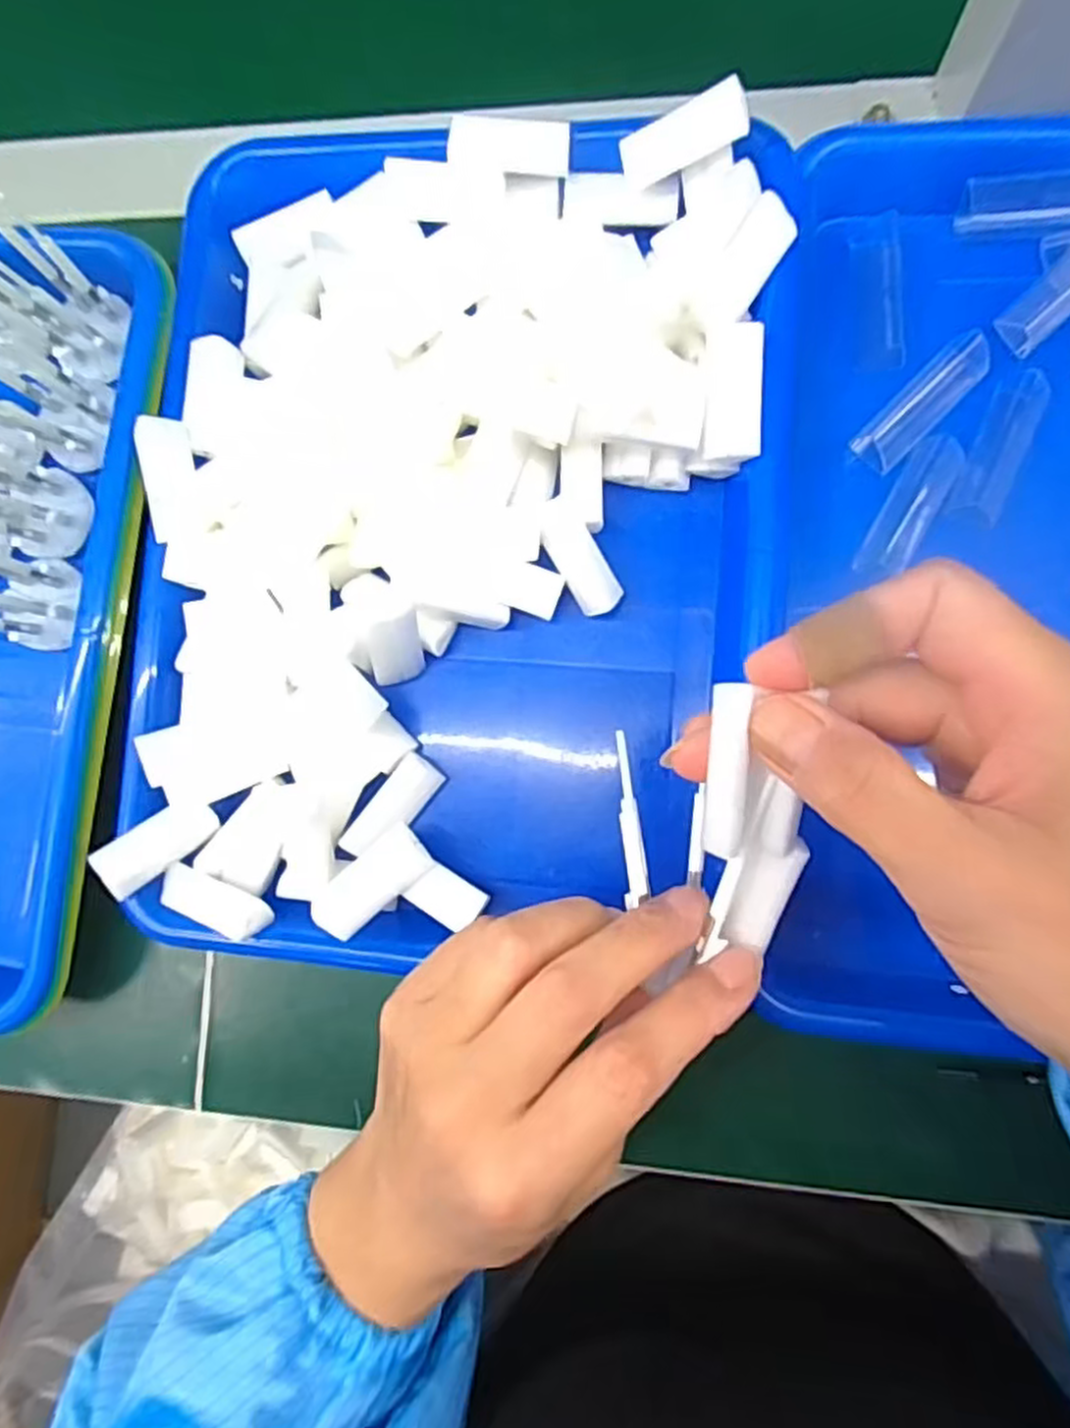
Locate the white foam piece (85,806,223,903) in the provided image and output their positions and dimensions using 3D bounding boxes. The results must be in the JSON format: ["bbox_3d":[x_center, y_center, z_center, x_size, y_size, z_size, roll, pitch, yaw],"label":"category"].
[{"bbox_3d":[-0.148,0.051,0.299,0.045,0.011,0.020,-35,86,-20],"label":"white foam piece"}]

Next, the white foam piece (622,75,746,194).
[{"bbox_3d":[0.055,-0.212,0.278,0.048,0.016,0.015,-8,89,33],"label":"white foam piece"}]

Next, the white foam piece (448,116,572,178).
[{"bbox_3d":[-0.010,-0.218,0.290,0.046,0.010,0.015,-4,90,-11],"label":"white foam piece"}]

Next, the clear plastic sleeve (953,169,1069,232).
[{"bbox_3d":[0.188,-0.191,0.280,0.054,0.008,0.016,5,91,20],"label":"clear plastic sleeve"}]

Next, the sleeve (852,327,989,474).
[{"bbox_3d":[0.150,-0.120,0.289,0.059,0.008,0.018,-45,82,2],"label":"sleeve"}]

